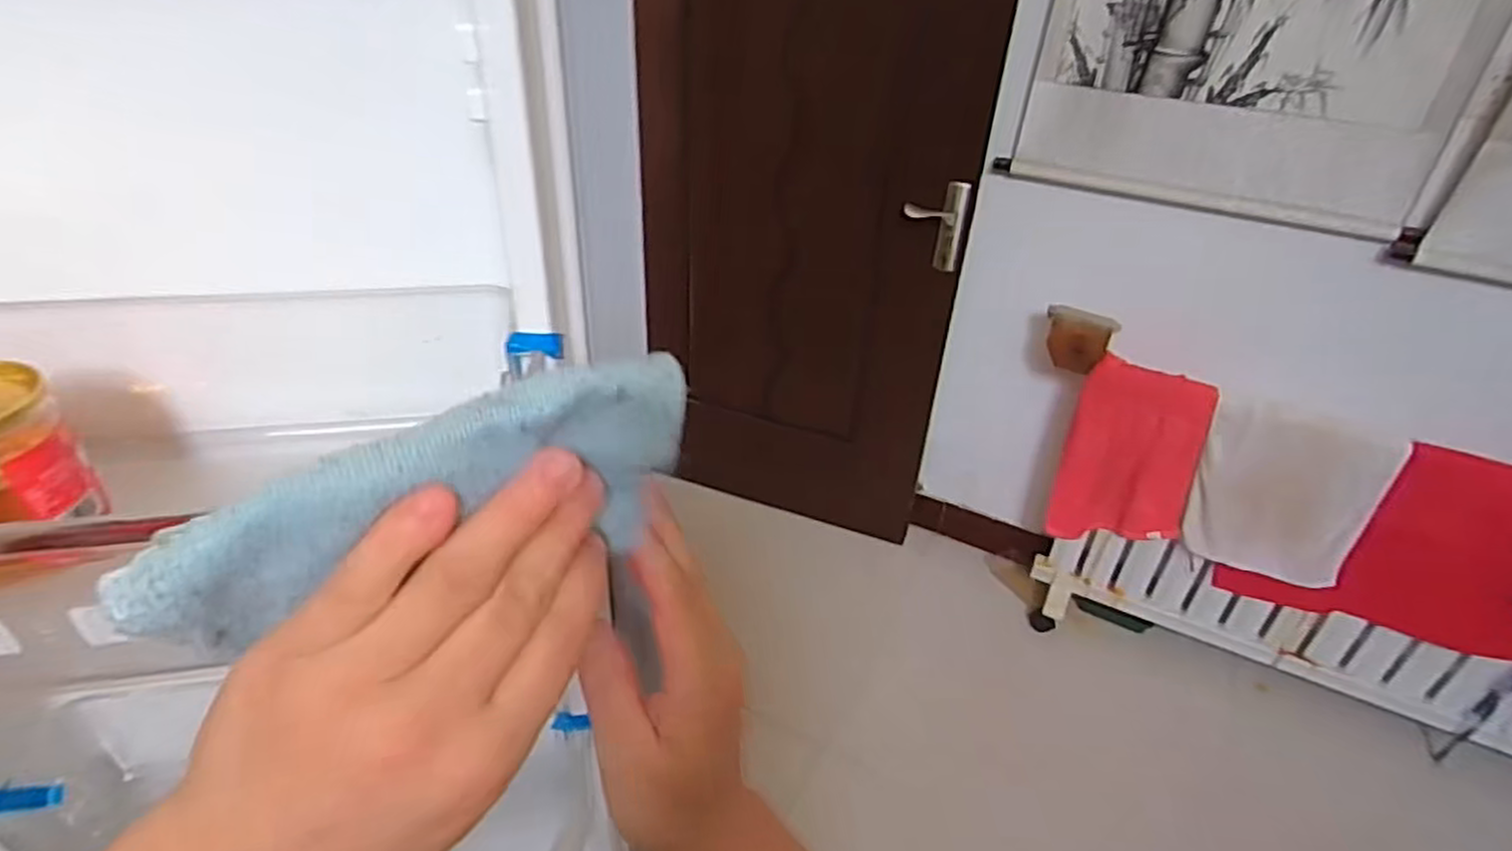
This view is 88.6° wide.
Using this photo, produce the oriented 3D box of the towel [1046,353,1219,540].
[{"bbox_3d":[0.844,0.092,1.760,0.282,0.482,0.076,24,39,27],"label":"towel"}]

